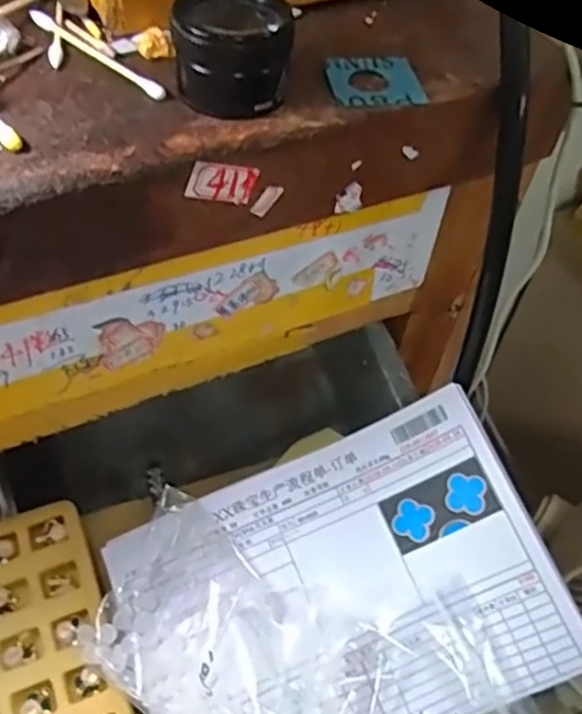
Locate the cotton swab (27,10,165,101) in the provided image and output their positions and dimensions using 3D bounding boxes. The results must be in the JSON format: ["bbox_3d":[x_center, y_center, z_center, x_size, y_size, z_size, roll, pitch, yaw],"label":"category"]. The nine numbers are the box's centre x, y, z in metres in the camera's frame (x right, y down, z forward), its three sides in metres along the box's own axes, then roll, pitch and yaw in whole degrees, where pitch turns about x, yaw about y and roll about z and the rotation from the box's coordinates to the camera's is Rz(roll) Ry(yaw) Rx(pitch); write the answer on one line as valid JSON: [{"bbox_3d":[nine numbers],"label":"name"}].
[{"bbox_3d":[-0.073,-0.113,0.257,0.072,0.006,0.008,37,56,22],"label":"cotton swab"}]

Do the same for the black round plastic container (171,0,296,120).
[{"bbox_3d":[-0.020,-0.106,0.238,0.039,0.033,0.031,-1,51,-6],"label":"black round plastic container"}]

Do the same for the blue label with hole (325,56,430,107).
[{"bbox_3d":[0.032,-0.105,0.261,0.035,0.004,0.031,-7,52,-12],"label":"blue label with hole"}]

